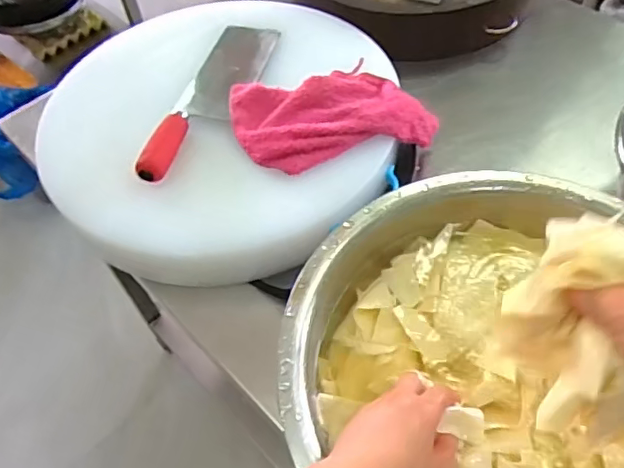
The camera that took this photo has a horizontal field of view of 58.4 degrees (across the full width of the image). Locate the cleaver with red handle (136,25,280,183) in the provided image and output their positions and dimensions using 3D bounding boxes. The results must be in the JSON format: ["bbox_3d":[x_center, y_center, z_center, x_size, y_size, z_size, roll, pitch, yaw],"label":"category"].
[{"bbox_3d":[-0.127,-0.181,0.711,0.086,0.025,0.306,11,55,12],"label":"cleaver with red handle"}]

